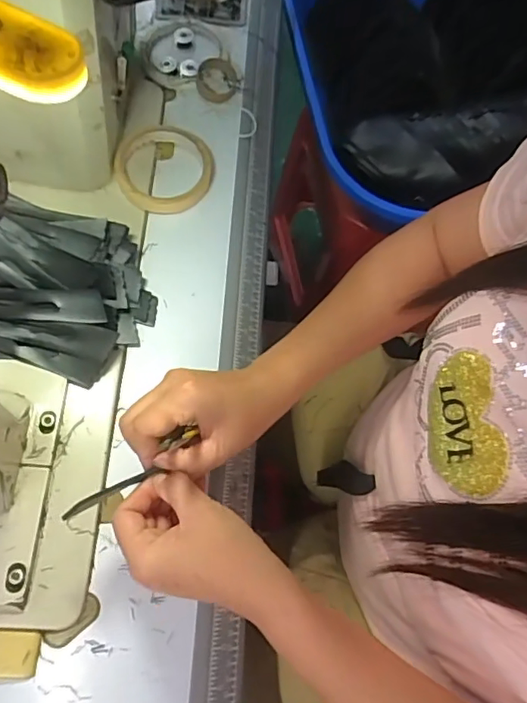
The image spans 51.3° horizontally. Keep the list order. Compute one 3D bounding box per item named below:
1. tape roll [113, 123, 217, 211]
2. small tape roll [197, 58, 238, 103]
[{"bbox_3d":[-0.093,-0.177,0.525,0.090,0.021,0.094,1,69,-4],"label":"tape roll"},{"bbox_3d":[-0.048,-0.284,0.571,0.042,0.017,0.045,1,69,-4],"label":"small tape roll"}]

